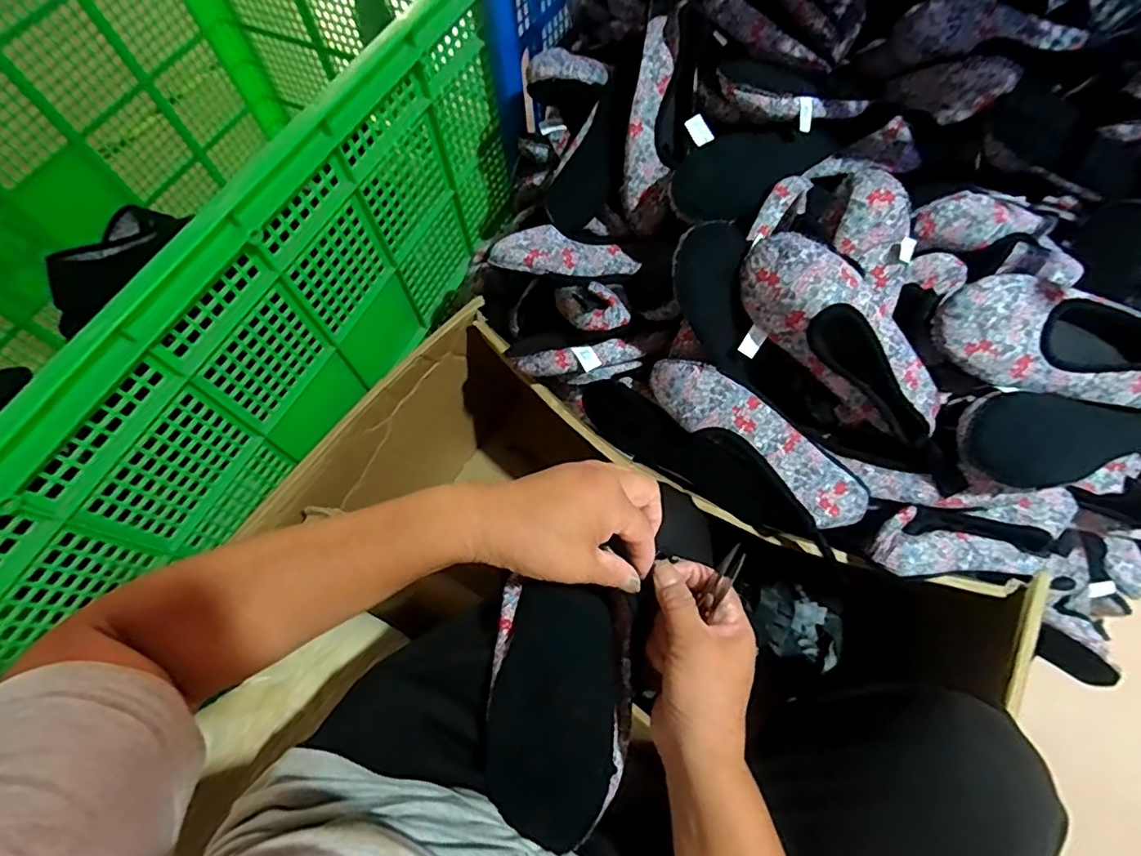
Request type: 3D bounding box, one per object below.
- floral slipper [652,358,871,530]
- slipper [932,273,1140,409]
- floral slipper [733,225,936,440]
[{"bbox_3d":[0.195,0.008,0.580,0.247,0.055,0.068,40,73,18],"label":"floral slipper"},{"bbox_3d":[0.484,-0.085,0.548,0.243,0.060,0.103,9,105,4],"label":"slipper"},{"bbox_3d":[0.263,-0.086,0.555,0.246,0.088,0.084,41,72,-9],"label":"floral slipper"}]

